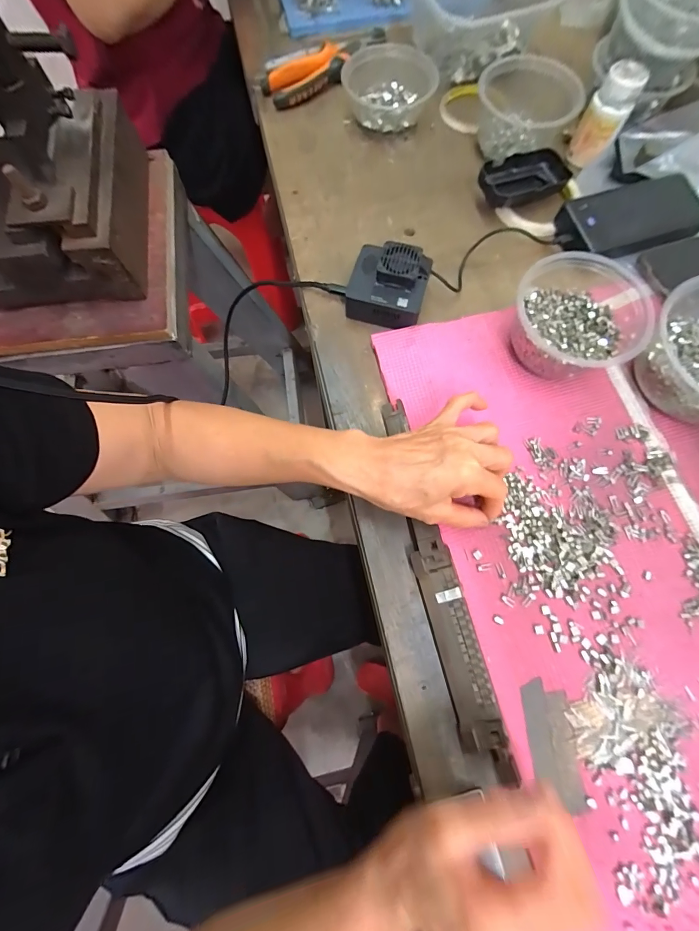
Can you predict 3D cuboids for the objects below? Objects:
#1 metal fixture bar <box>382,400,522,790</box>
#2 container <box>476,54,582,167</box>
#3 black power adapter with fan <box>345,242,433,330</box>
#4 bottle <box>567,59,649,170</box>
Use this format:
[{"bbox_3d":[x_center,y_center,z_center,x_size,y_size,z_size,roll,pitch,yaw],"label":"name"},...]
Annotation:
[{"bbox_3d":[0.071,0.085,0.312,0.031,0.021,0.304,-13,74,-2],"label":"metal fixture bar"},{"bbox_3d":[0.206,-0.420,0.448,0.113,0.058,0.118,-1,73,2],"label":"container"},{"bbox_3d":[0.040,-0.186,0.389,0.075,0.044,0.070,16,75,6],"label":"black power adapter with fan"},{"bbox_3d":[0.295,-0.400,0.426,0.043,0.076,0.040,-40,76,-9],"label":"bottle"}]

